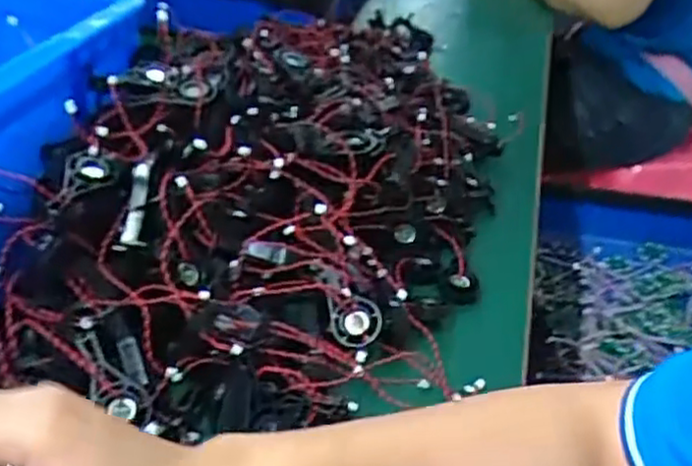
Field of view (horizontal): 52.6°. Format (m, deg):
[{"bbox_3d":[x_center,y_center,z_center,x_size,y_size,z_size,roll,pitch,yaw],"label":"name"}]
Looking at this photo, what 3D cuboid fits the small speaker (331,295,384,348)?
[{"bbox_3d":[0.006,0.054,0.427,0.031,0.030,0.006,14,-6,10],"label":"small speaker"}]

